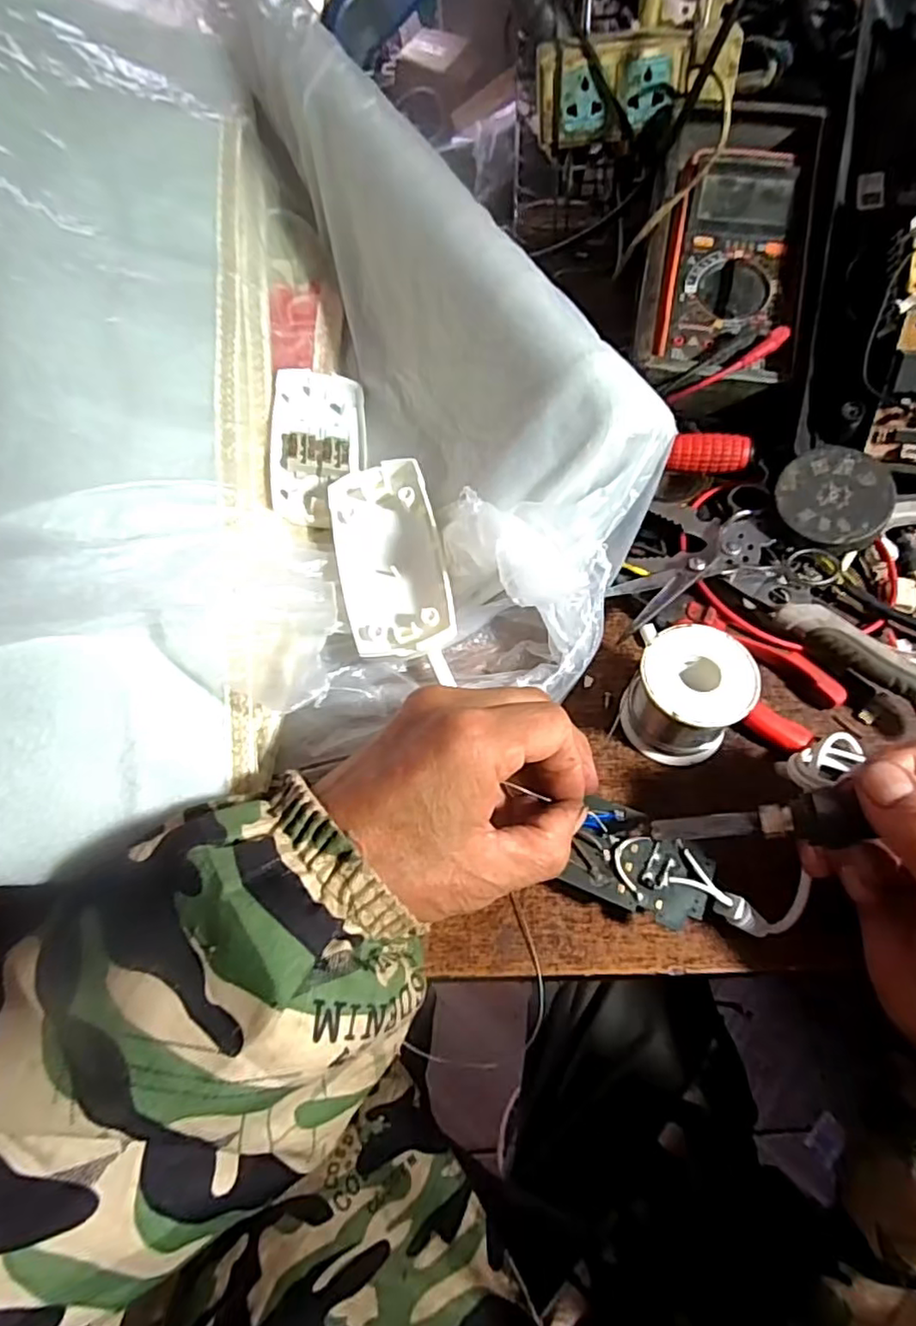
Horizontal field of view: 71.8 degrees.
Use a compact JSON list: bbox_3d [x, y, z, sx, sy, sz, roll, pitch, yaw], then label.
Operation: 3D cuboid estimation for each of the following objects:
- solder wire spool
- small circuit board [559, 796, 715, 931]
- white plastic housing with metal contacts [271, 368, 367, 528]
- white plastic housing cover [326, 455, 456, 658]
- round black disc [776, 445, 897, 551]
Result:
[{"bbox_3d":[0.110,0.017,0.306,0.051,0.050,0.050,-2,60,3],"label":"solder wire spool"},{"bbox_3d":[0.079,0.085,0.270,0.056,0.012,0.041,20,65,18],"label":"small circuit board"},{"bbox_3d":[-0.081,-0.129,0.370,0.050,0.023,0.114,-6,59,1],"label":"white plastic housing with metal contacts"},{"bbox_3d":[-0.034,-0.054,0.325,0.052,0.027,0.109,-12,60,-3],"label":"white plastic housing cover"},{"bbox_3d":[0.202,-0.089,0.340,0.054,0.006,0.057,-4,74,14],"label":"round black disc"}]

